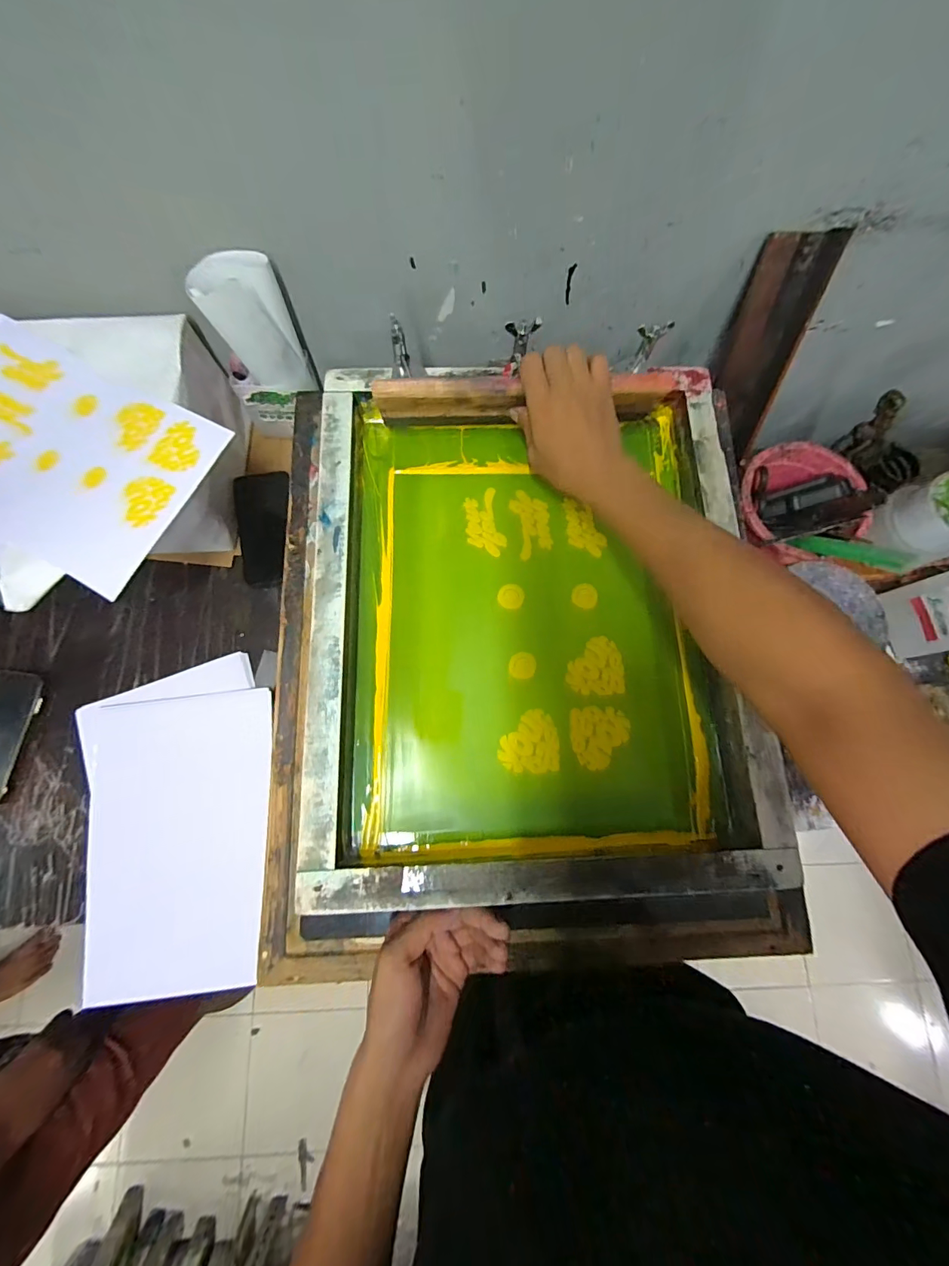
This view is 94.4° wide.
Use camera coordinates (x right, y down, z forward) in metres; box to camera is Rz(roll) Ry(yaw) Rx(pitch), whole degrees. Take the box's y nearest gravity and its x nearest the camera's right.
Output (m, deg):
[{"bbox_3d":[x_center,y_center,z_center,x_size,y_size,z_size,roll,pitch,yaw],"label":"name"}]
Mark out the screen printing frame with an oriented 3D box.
[{"bbox_3d":[0.050,-0.020,0.423,0.414,0.051,0.490,-1,75,-1],"label":"screen printing frame"}]

